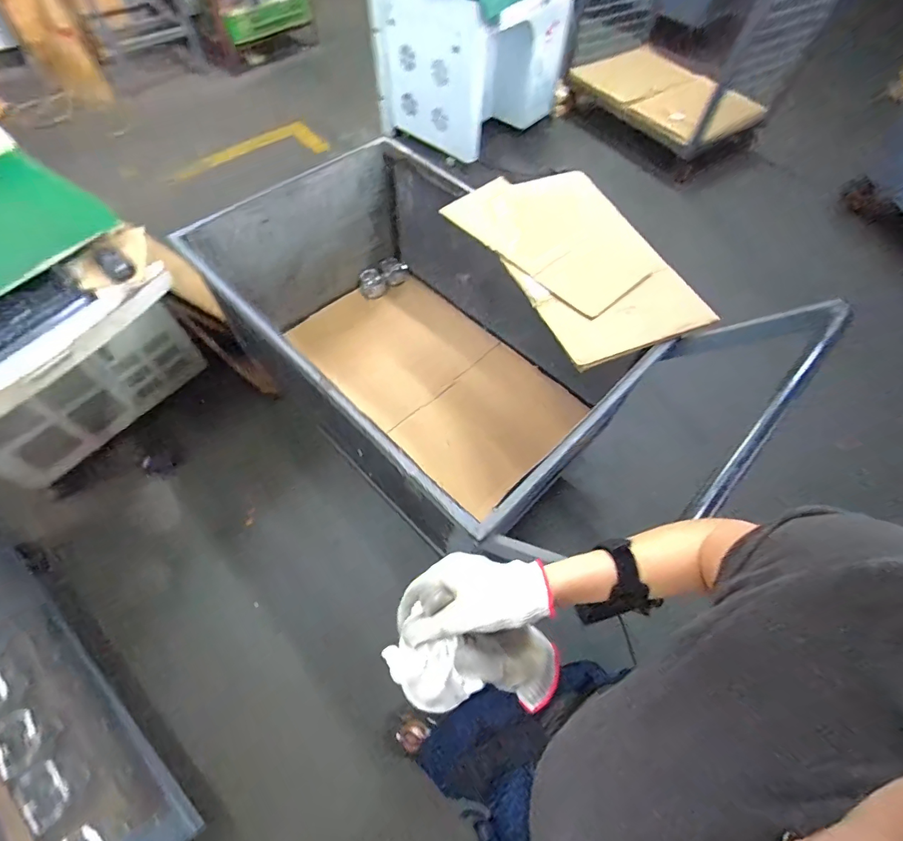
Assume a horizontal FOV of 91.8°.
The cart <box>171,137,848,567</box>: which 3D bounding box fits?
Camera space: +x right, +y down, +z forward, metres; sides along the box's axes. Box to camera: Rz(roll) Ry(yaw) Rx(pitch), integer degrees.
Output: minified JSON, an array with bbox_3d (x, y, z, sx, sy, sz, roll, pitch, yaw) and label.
[{"bbox_3d":[-0.072,-0.212,1.373,1.154,0.643,0.850,38,65,18],"label":"cart"}]

